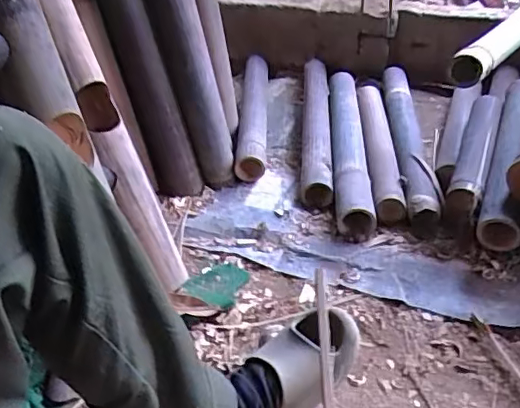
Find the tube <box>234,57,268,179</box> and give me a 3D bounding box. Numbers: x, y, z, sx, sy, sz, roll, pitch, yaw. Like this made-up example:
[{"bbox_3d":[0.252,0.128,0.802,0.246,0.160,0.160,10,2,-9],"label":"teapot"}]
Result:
[{"bbox_3d":[-0.015,-0.228,1.327,0.066,0.073,0.537,-1,33,3],"label":"tube"}]

